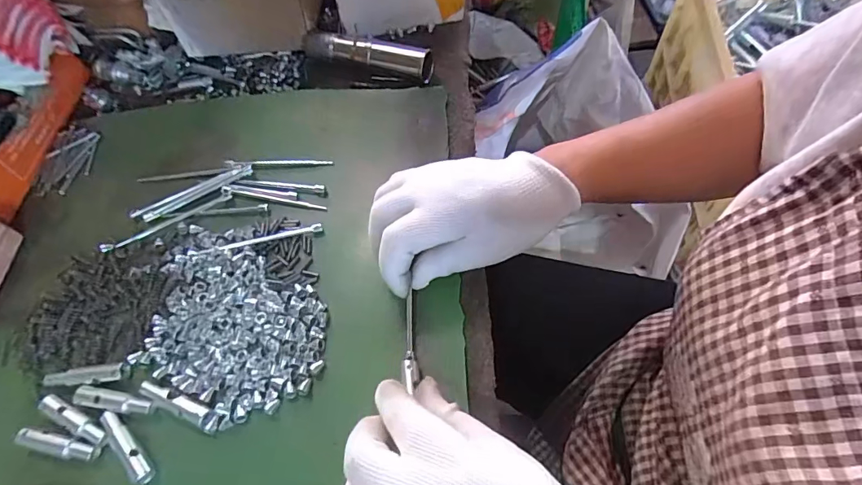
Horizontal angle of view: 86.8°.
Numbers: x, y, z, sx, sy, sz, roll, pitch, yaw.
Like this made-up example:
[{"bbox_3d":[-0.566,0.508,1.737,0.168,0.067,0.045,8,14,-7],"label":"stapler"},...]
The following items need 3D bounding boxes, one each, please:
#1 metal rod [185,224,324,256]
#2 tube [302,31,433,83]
[{"bbox_3d":[-0.130,-0.002,0.339,0.099,0.004,0.007,-11,59,-2],"label":"metal rod"},{"bbox_3d":[-0.061,-0.178,0.429,0.133,0.025,0.022,18,63,14],"label":"tube"}]

